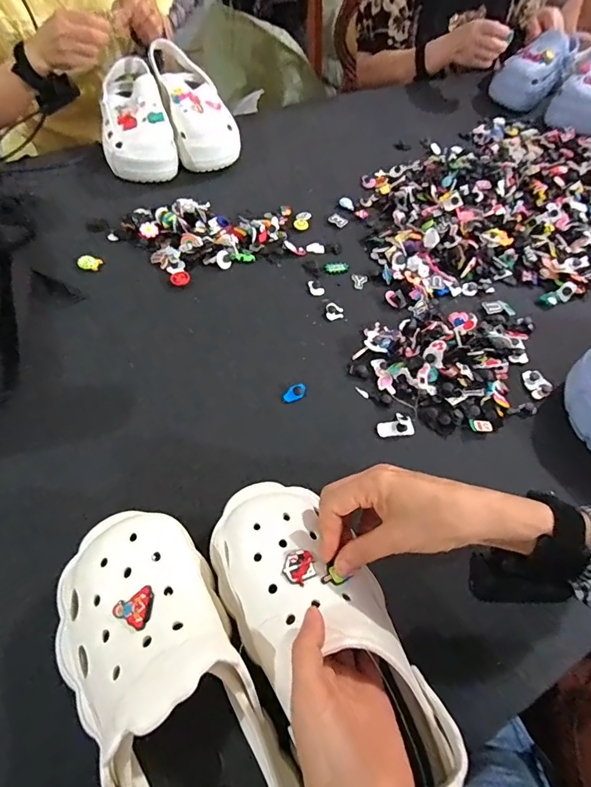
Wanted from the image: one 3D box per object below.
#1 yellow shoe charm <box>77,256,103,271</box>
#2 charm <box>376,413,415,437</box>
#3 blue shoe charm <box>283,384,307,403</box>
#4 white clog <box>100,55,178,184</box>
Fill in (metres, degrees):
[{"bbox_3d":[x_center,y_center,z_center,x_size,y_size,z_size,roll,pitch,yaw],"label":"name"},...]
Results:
[{"bbox_3d":[-0.286,-0.181,0.621,0.031,0.005,0.025,11,56,3],"label":"yellow shoe charm"},{"bbox_3d":[0.113,0.036,0.507,0.040,0.009,0.024,-5,57,-8],"label":"charm"},{"bbox_3d":[0.000,0.000,0.526,0.031,0.008,0.016,-25,61,-19],"label":"blue shoe charm"},{"bbox_3d":[-0.275,-0.463,0.748,0.108,0.091,0.229,-16,61,-14],"label":"white clog"}]

